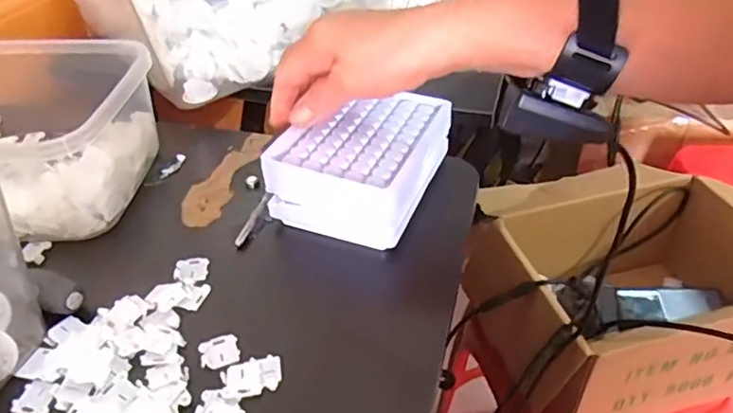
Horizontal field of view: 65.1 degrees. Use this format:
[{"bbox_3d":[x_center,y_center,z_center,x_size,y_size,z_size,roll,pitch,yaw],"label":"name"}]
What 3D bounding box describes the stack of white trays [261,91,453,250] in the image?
[{"bbox_3d":[0.002,-0.036,0.431,0.106,0.054,0.125,12,41,17],"label":"stack of white trays"}]

